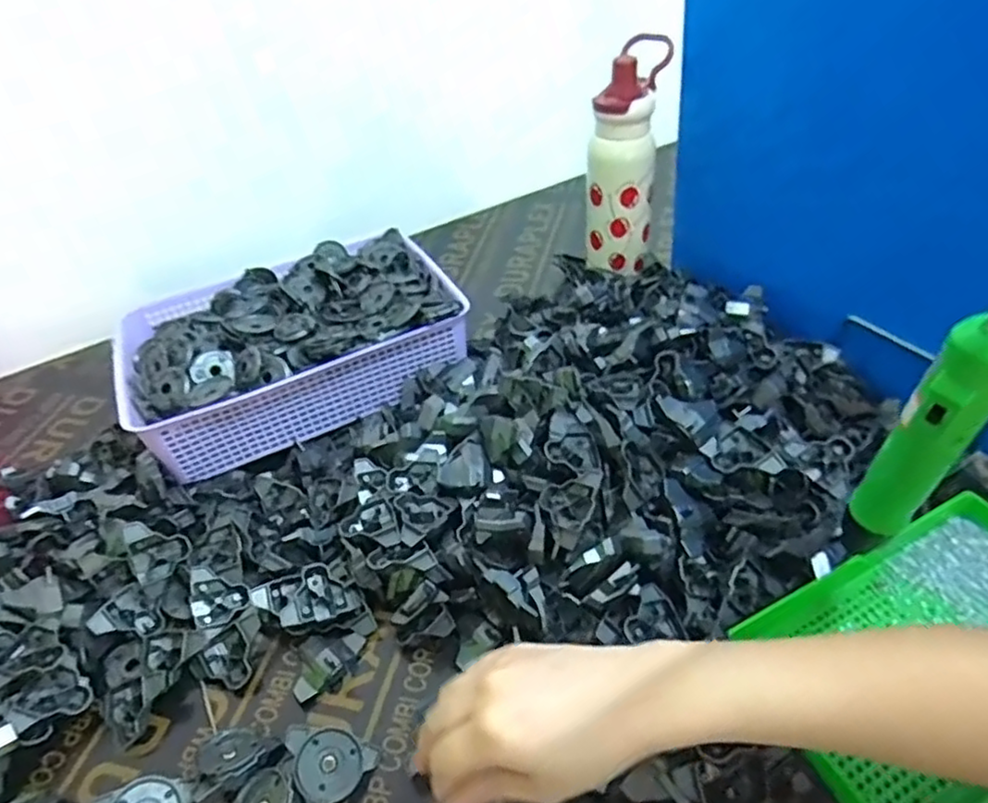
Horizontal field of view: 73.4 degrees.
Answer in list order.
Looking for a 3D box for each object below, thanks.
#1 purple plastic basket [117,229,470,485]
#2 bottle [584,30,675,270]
[{"bbox_3d":[-0.216,-0.066,0.724,0.334,0.095,0.241,-21,44,-15],"label":"purple plastic basket"},{"bbox_3d":[0.148,-0.269,0.753,0.077,0.221,0.085,10,45,17],"label":"bottle"}]

